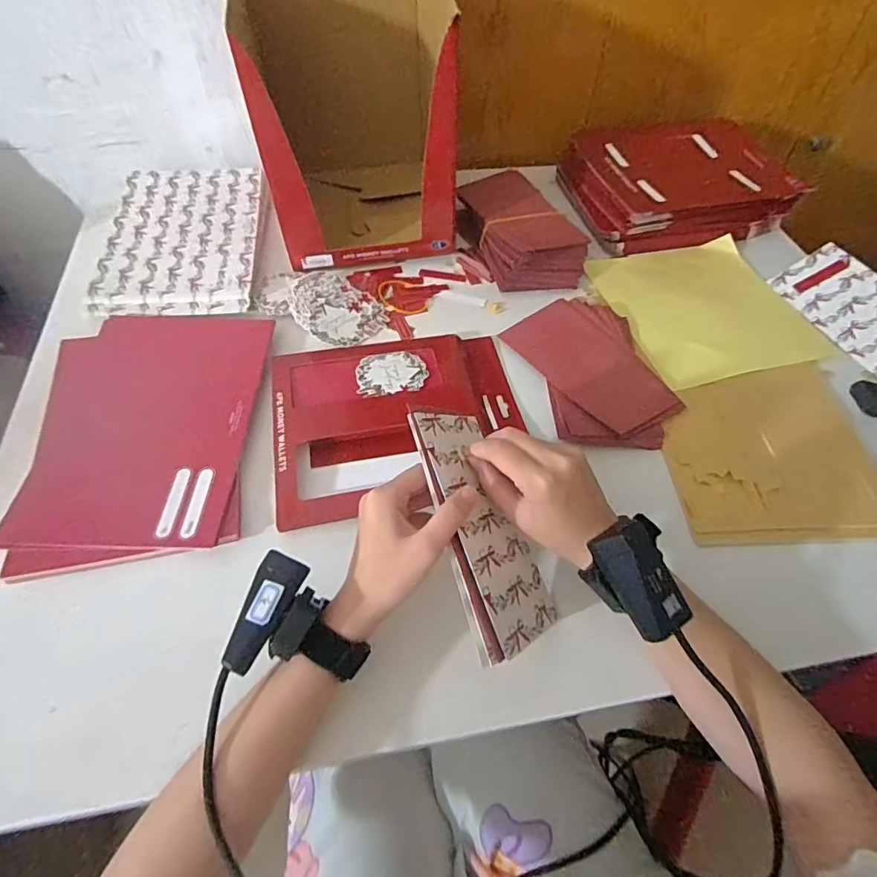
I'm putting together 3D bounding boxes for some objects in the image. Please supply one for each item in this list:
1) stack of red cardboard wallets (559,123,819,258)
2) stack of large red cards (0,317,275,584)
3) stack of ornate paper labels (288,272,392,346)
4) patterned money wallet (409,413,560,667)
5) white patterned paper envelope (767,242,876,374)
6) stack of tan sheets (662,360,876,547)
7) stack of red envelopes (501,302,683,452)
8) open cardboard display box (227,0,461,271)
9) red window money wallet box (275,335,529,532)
[{"bbox_3d":[0.319,-0.348,0.698,0.244,0.060,0.208,-11,58,-10],"label":"stack of red cardboard wallets"},{"bbox_3d":[-0.266,-0.018,0.476,0.202,0.009,0.274,-7,57,-7],"label":"stack of large red cards"},{"bbox_3d":[-0.121,-0.149,0.582,0.121,0.009,0.085,40,64,21],"label":"stack of ornate paper labels"},{"bbox_3d":[0.032,0.062,0.376,0.090,0.013,0.172,0,66,-55],"label":"patterned money wallet"},{"bbox_3d":[0.476,-0.155,0.591,0.085,0.011,0.174,-32,57,12],"label":"white patterned paper envelope"},{"bbox_3d":[0.315,0.007,0.492,0.196,0.010,0.195,0,57,-3],"label":"stack of tan sheets"},{"bbox_3d":[0.162,-0.075,0.533,0.134,0.016,0.195,-12,58,-11],"label":"stack of red envelopes"},{"bbox_3d":[-0.106,-0.381,0.600,0.206,0.216,0.253,-9,53,-8],"label":"open cardboard display box"},{"bbox_3d":[-0.039,-0.031,0.497,0.237,0.007,0.190,-12,58,-10],"label":"red window money wallet box"}]

